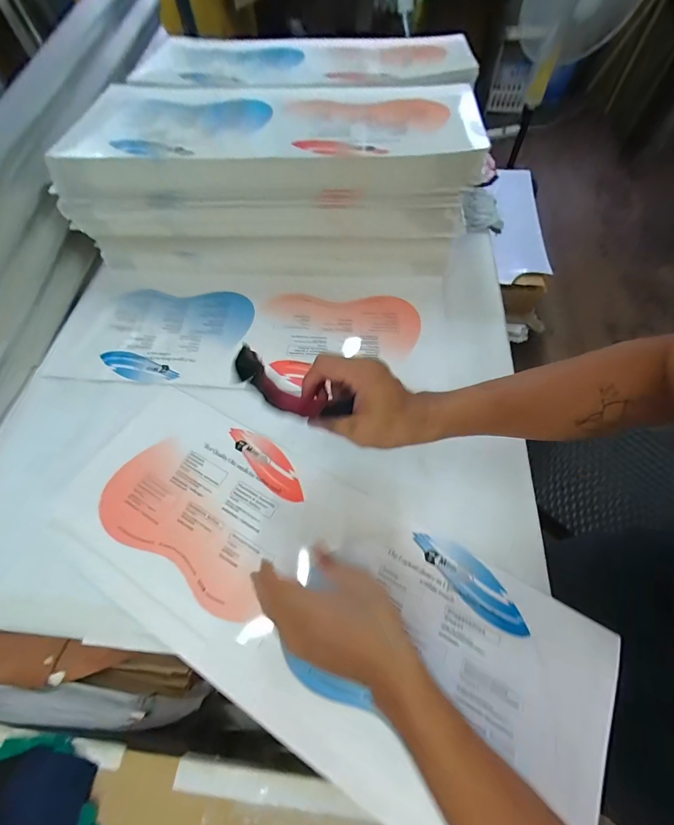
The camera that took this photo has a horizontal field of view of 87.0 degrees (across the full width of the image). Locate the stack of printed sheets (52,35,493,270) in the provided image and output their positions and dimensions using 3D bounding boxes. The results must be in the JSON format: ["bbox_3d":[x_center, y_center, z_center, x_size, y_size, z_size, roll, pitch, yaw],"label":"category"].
[{"bbox_3d":[-0.104,-0.566,0.760,0.723,0.213,0.553,3,61,5],"label":"stack of printed sheets"}]

